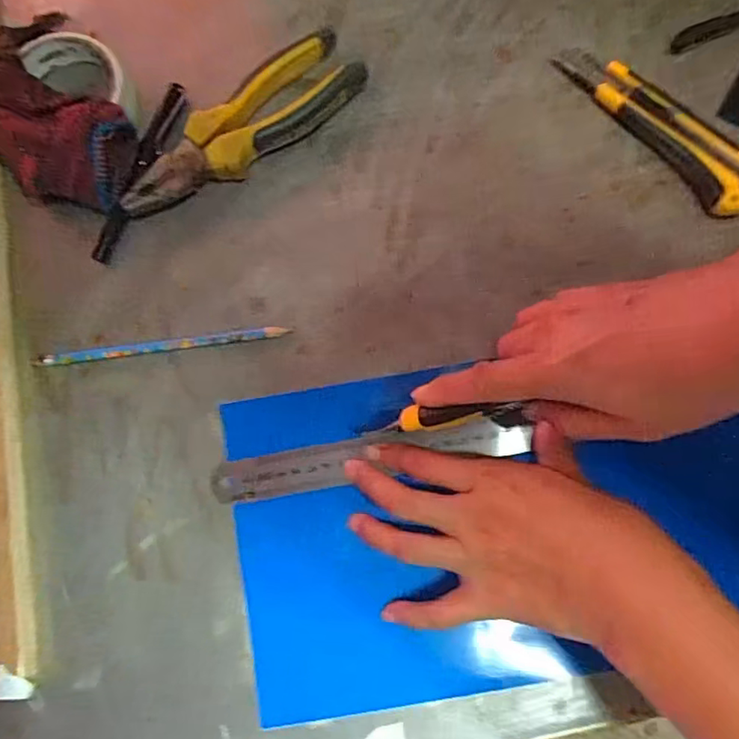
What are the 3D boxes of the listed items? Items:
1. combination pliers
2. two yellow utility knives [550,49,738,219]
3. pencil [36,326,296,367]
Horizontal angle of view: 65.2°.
[{"bbox_3d":[-0.087,-0.166,0.404,0.187,0.017,0.056,-42,96,-6],"label":"combination pliers"},{"bbox_3d":[0.202,-0.174,0.405,0.042,0.023,0.167,-42,81,-6],"label":"two yellow utility knives"},{"bbox_3d":[-0.139,-0.017,0.389,0.167,0.006,0.009,-8,79,0],"label":"pencil"}]

